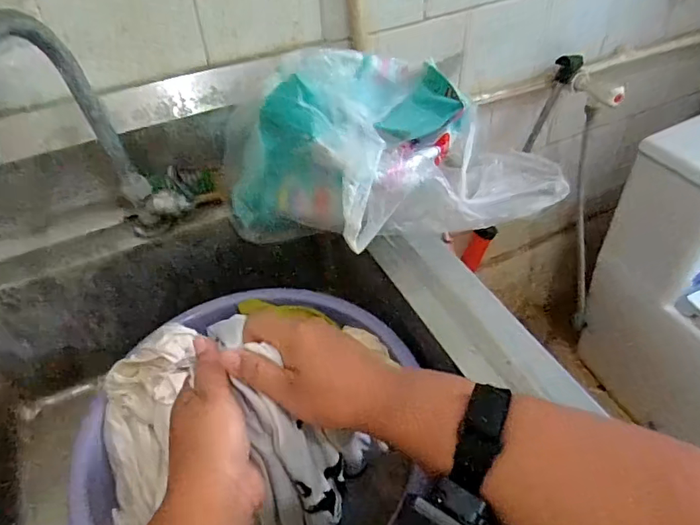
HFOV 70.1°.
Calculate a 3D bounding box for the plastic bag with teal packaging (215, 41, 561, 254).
[{"bbox_3d":[0.046,-0.121,0.518,0.345,0.176,0.158,-12,46,-8],"label":"plastic bag with teal packaging"}]

